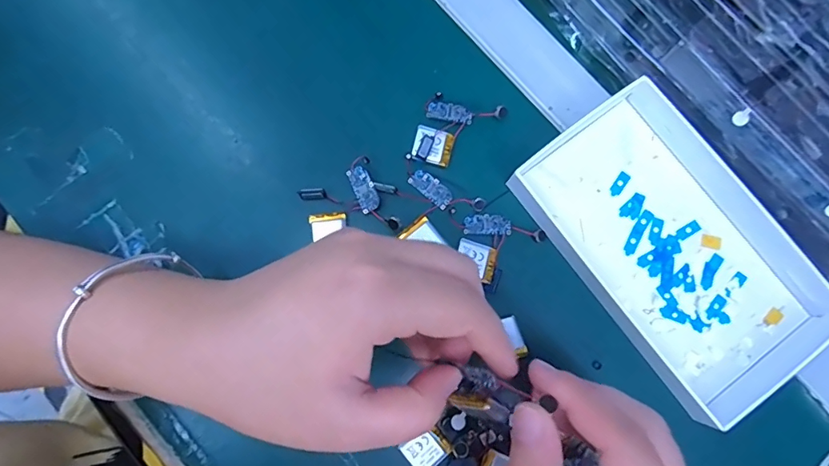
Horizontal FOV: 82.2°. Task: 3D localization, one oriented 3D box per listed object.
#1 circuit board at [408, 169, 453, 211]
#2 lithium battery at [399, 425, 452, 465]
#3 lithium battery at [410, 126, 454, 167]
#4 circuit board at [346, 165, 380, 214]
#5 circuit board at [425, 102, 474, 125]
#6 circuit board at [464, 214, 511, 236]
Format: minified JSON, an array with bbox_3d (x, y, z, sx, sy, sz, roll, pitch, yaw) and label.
[{"bbox_3d":[0.010,-0.027,0.286,0.028,0.004,0.012,41,81,6],"label":"circuit board"},{"bbox_3d":[0.007,0.118,0.258,0.023,0.004,0.019,-38,83,-7],"label":"lithium battery"},{"bbox_3d":[0.011,-0.053,0.289,0.024,0.006,0.021,15,80,1],"label":"lithium battery"},{"bbox_3d":[-0.030,-0.026,0.281,0.012,0.004,0.027,-24,81,-5],"label":"circuit board"},{"bbox_3d":[0.022,-0.075,0.294,0.029,0.004,0.011,9,80,0],"label":"circuit board"},{"bbox_3d":[0.044,-0.005,0.283,0.027,0.004,0.012,5,80,-1],"label":"circuit board"}]

